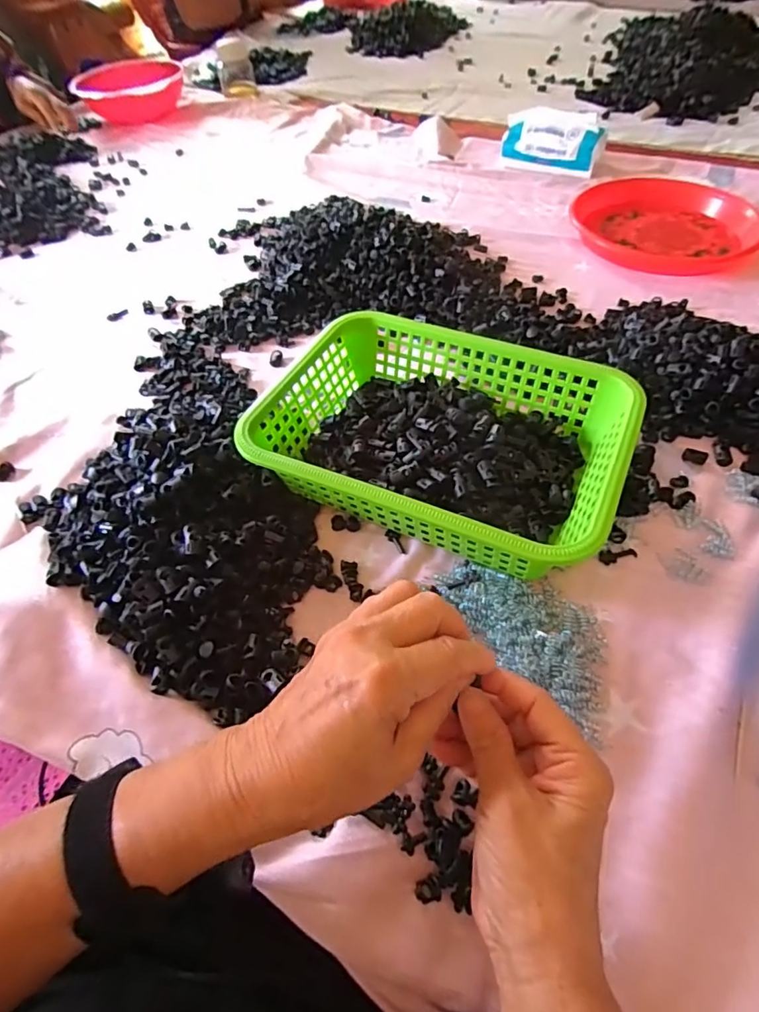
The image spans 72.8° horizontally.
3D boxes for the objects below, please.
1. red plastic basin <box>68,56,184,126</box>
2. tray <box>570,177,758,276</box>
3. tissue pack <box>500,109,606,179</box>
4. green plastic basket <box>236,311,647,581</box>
[{"bbox_3d":[-0.559,-0.941,1.160,0.227,0.069,0.227,-18,55,-10],"label":"red plastic basin"},{"bbox_3d":[0.405,-0.405,0.736,0.216,0.036,0.216,-1,54,2],"label":"tray"},{"bbox_3d":[0.290,-0.611,0.866,0.165,0.073,0.078,17,57,15],"label":"tissue pack"},{"bbox_3d":[0.056,-0.062,0.456,0.292,0.074,0.207,21,58,17],"label":"green plastic basket"}]

